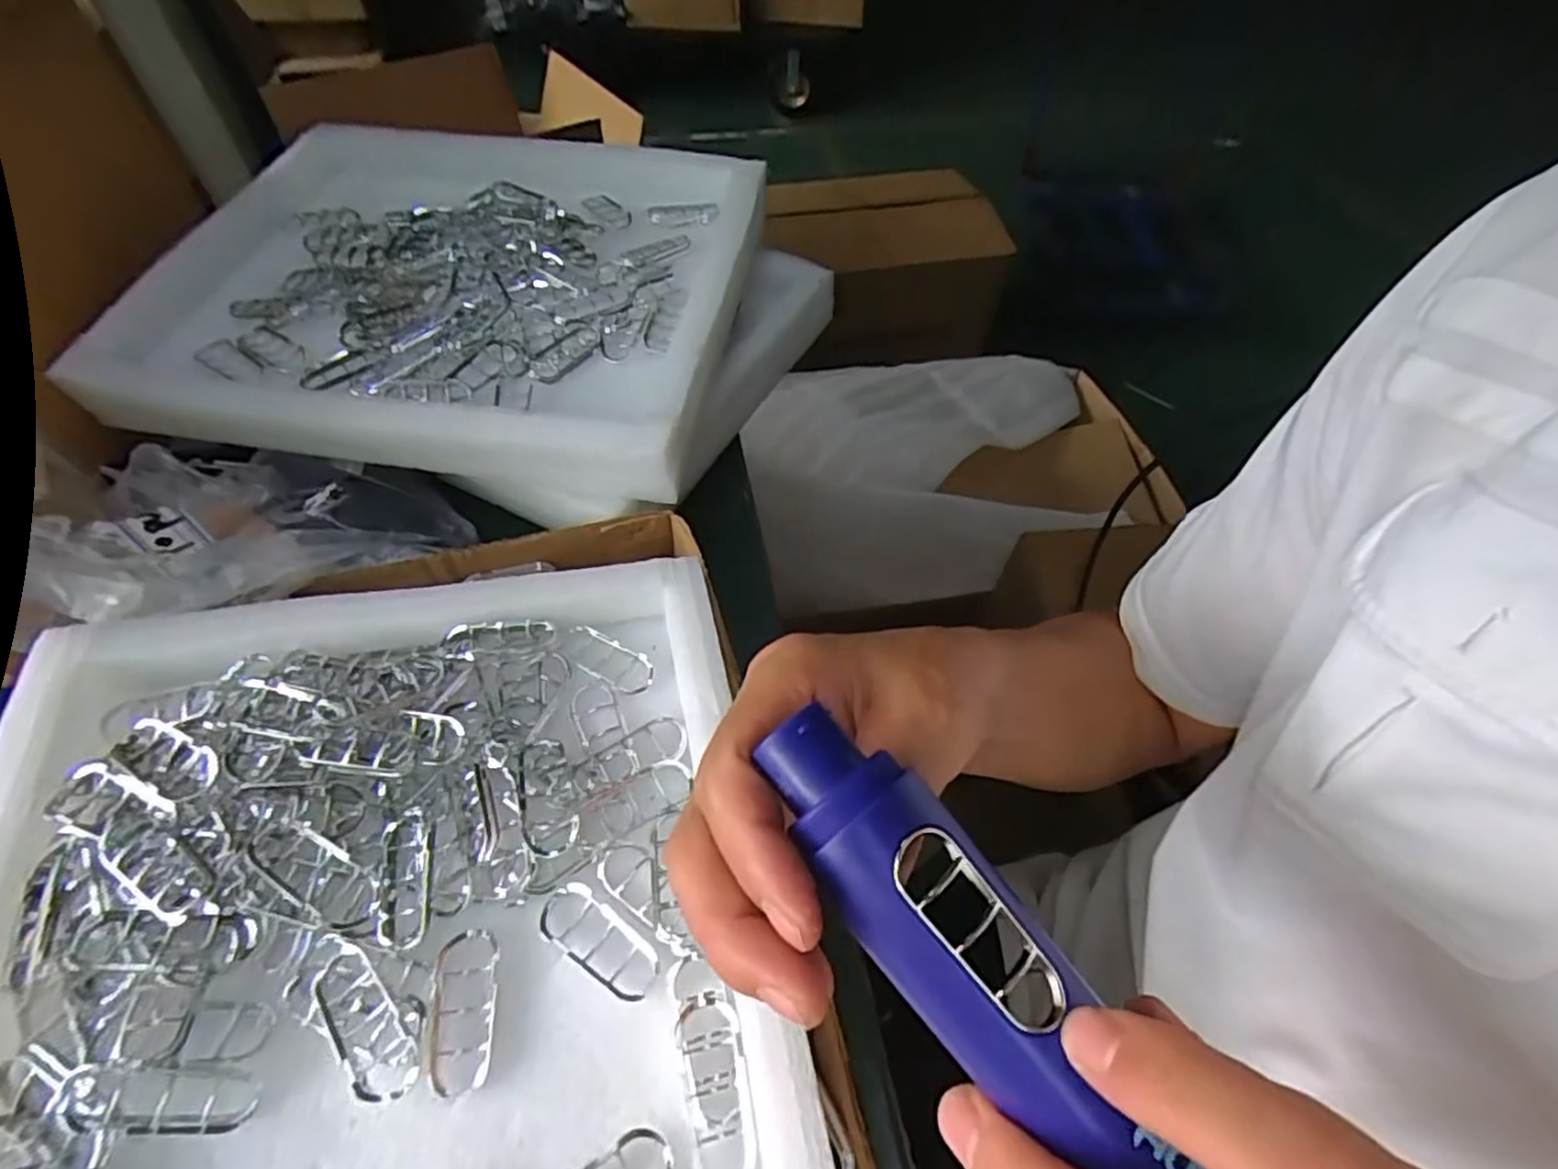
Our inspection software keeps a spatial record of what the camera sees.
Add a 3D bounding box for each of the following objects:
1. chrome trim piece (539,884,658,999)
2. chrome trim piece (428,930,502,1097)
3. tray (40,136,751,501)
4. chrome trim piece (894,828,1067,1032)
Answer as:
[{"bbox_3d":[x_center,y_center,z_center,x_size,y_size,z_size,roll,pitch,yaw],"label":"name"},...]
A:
[{"bbox_3d":[-0.067,0.134,0.265,0.051,0.007,0.022,28,58,17],"label":"chrome trim piece"},{"bbox_3d":[-0.112,0.151,0.250,0.022,0.004,0.050,-7,55,-7],"label":"chrome trim piece"},{"bbox_3d":[-0.212,-0.199,0.463,0.377,0.053,0.290,7,55,2],"label":"tray"},{"bbox_3d":[0.047,0.080,0.163,0.017,0.004,0.049,-35,76,-24],"label":"chrome trim piece"}]

